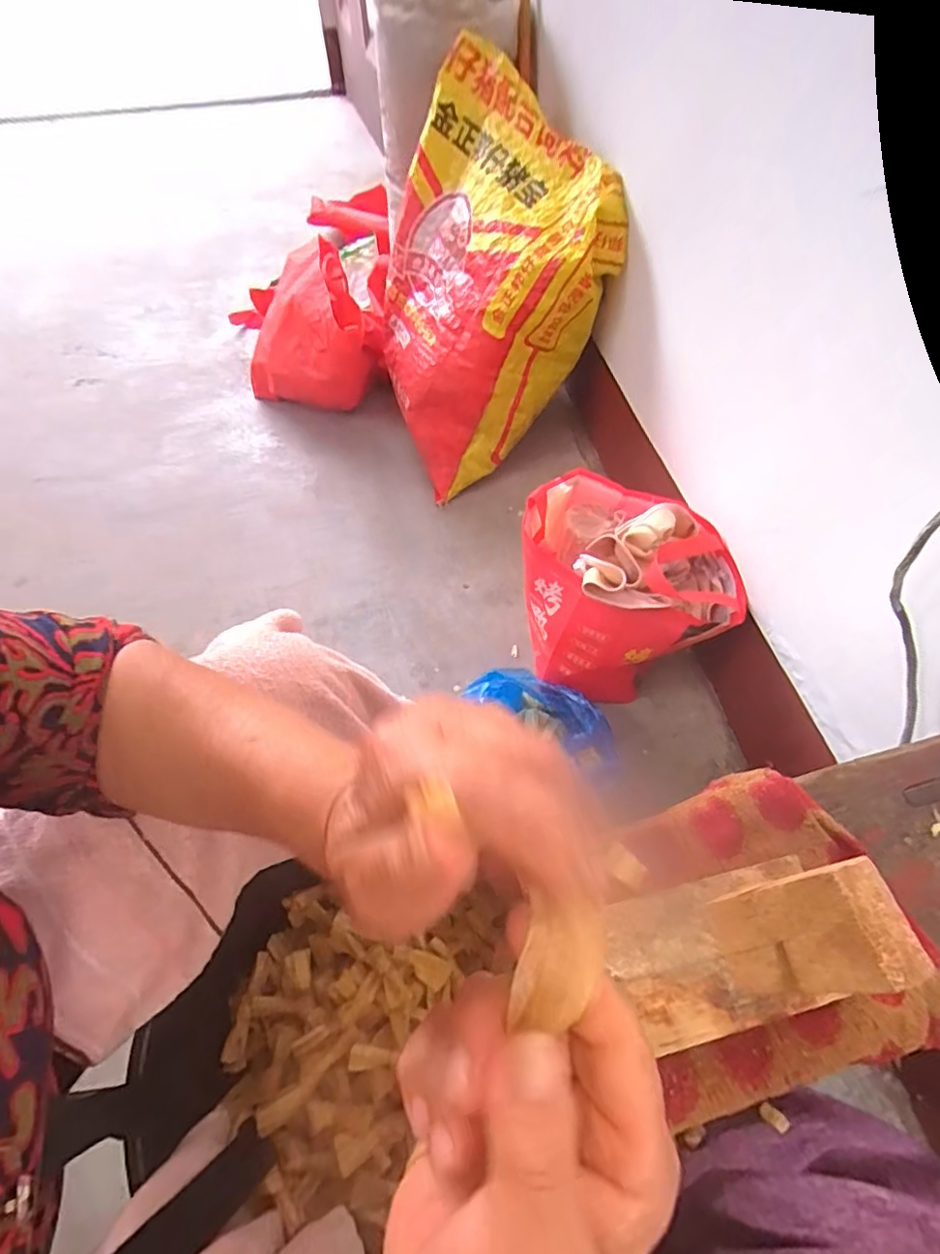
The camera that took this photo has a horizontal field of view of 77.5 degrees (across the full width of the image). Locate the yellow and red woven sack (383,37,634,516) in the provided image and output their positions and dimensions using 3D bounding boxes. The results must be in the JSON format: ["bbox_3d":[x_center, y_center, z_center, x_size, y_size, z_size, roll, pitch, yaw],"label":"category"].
[{"bbox_3d":[0.003,-0.603,1.057,0.163,0.576,0.446,-5,51,-51],"label":"yellow and red woven sack"}]

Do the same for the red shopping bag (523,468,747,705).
[{"bbox_3d":[0.209,-0.066,0.834,0.267,0.231,0.250,-6,57,-3],"label":"red shopping bag"}]

